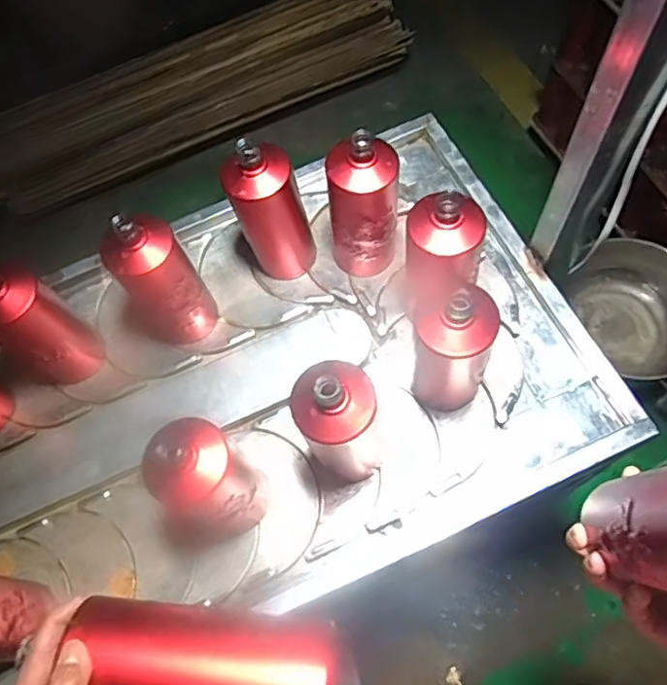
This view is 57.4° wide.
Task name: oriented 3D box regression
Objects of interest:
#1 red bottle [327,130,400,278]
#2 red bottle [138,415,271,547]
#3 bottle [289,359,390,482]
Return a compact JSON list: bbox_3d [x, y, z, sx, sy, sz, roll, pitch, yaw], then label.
[{"bbox_3d":[0.036,-0.163,0.737,0.078,0.207,0.065,-5,65,1],"label":"red bottle"},{"bbox_3d":[-0.128,0.148,0.625,0.095,0.205,0.084,-42,70,-15],"label":"red bottle"},{"bbox_3d":[0.011,0.084,0.636,0.089,0.214,0.076,4,65,5],"label":"bottle"}]

